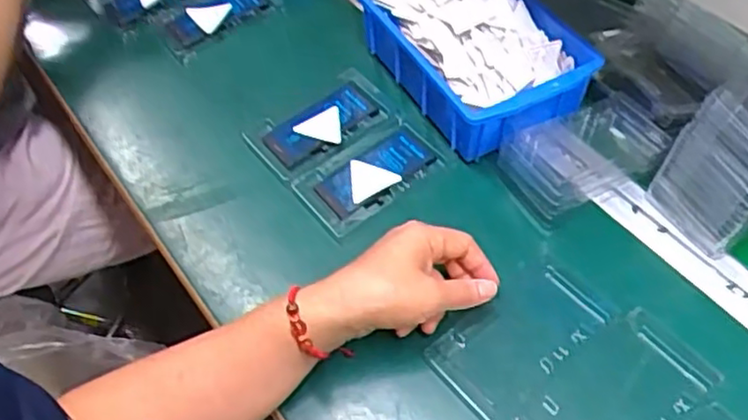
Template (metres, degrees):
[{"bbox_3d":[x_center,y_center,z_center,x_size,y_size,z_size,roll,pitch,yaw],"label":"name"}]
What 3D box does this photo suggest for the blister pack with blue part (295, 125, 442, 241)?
[{"bbox_3d":[-0.002,-0.028,0.577,0.114,0.014,0.070,-30,57,-18],"label":"blister pack with blue part"}]

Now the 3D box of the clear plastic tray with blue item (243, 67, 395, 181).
[{"bbox_3d":[-0.047,-0.081,0.614,0.124,0.023,0.079,-34,59,-20],"label":"clear plastic tray with blue item"}]

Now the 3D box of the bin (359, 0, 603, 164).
[{"bbox_3d":[0.090,-0.146,0.617,0.142,0.068,0.205,-22,55,-13],"label":"bin"}]

